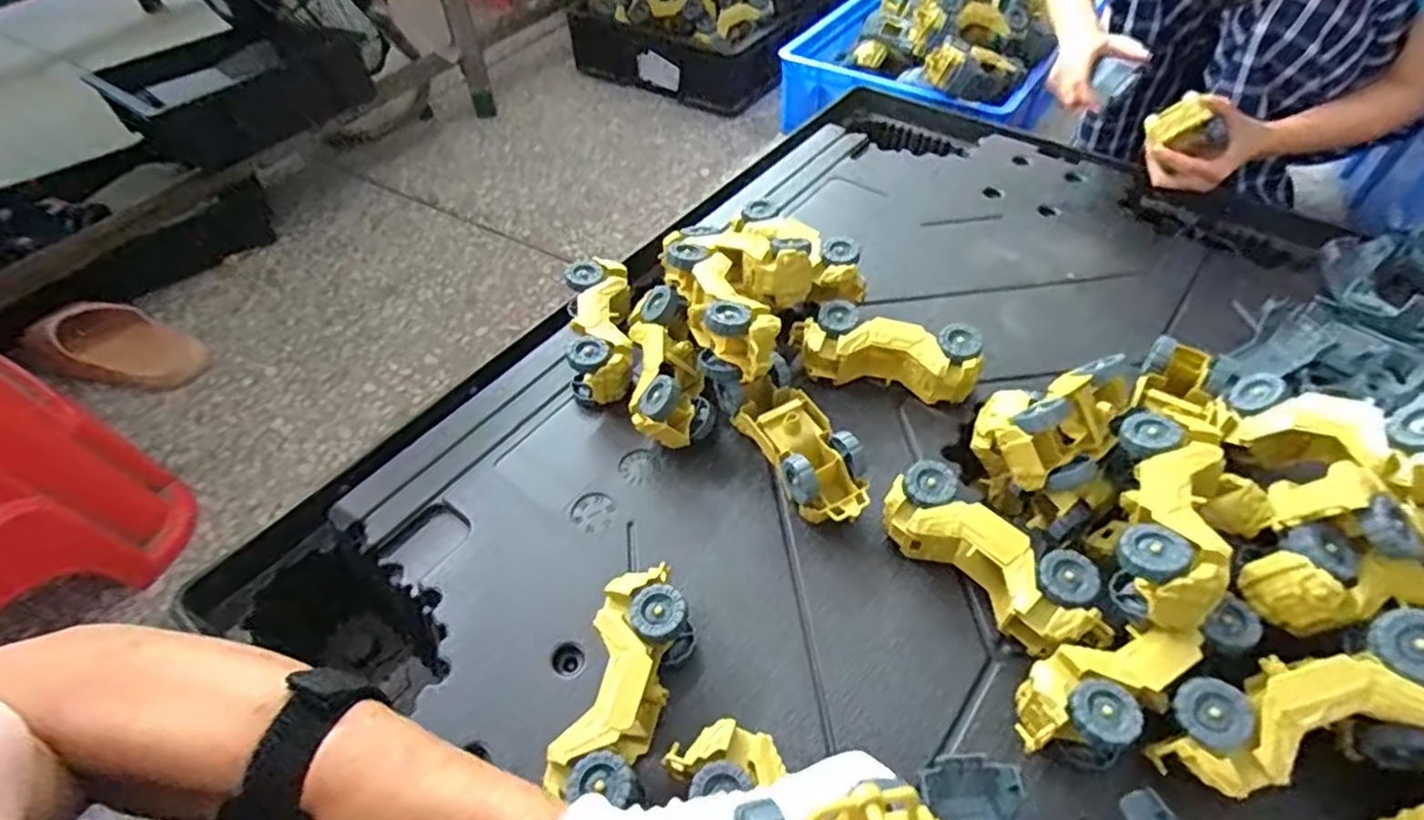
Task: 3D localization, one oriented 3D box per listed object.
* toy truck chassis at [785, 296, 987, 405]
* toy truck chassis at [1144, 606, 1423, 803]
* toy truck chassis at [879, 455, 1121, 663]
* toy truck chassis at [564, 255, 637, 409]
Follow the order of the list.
[{"bbox_3d":[0.163,-0.052,0.657,0.171,0.056,0.067,15,53,14],"label":"toy truck chassis"},{"bbox_3d":[0.357,0.188,0.420,0.169,0.083,0.071,-25,50,12],"label":"toy truck chassis"},{"bbox_3d":[0.207,0.116,0.516,0.061,0.062,0.167,-38,58,-25],"label":"toy truck chassis"},{"bbox_3d":[-0.113,-0.079,0.702,0.067,0.063,0.158,-8,51,-4],"label":"toy truck chassis"}]

